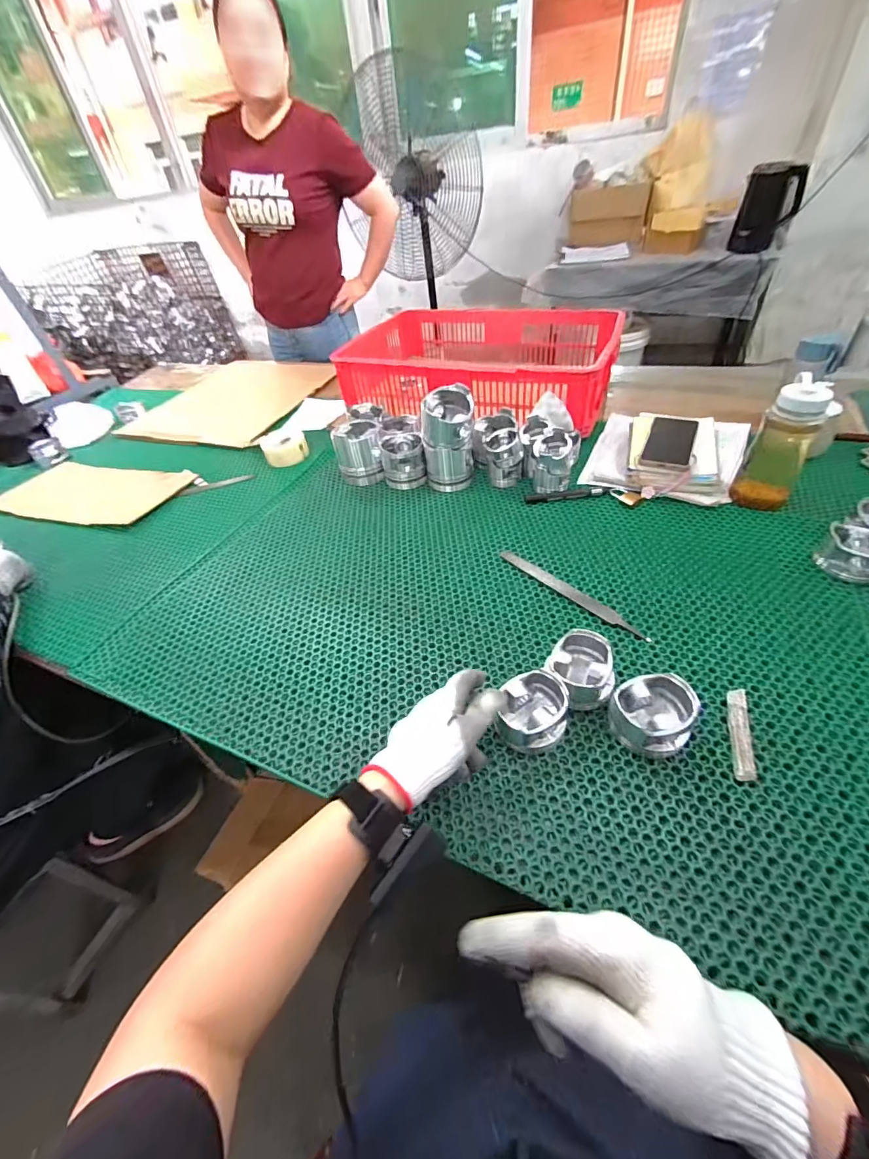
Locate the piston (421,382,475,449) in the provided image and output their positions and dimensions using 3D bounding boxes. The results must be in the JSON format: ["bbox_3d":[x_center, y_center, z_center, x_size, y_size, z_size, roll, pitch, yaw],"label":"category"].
[{"bbox_3d":[0.027,-0.293,0.766,0.090,0.089,0.092,4,44,12],"label":"piston"}]

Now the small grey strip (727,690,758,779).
[{"bbox_3d":[0.310,0.153,0.437,0.020,0.004,0.101,12,47,20],"label":"small grey strip"}]

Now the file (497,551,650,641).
[{"bbox_3d":[0.181,0.014,0.590,0.019,0.010,0.233,-34,49,-25],"label":"file"}]

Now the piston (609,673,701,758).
[{"bbox_3d":[0.220,0.136,0.436,0.070,0.051,0.073,-4,43,4],"label":"piston"}]

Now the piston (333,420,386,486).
[{"bbox_3d":[-0.152,-0.256,0.872,0.090,0.098,0.088,-14,43,-6],"label":"piston"}]

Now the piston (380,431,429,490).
[{"bbox_3d":[-0.061,-0.235,0.850,0.081,0.078,0.084,-9,43,-1],"label":"piston"}]

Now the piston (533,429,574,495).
[{"bbox_3d":[0.209,-0.206,0.764,0.067,0.090,0.073,-4,43,4],"label":"piston"}]

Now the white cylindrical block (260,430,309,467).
[{"bbox_3d":[-0.338,-0.298,0.982,0.094,0.042,0.101,-4,43,4],"label":"white cylindrical block"}]

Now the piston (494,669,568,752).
[{"bbox_3d":[0.102,0.138,0.454,0.072,0.049,0.074,-4,42,4],"label":"piston"}]

